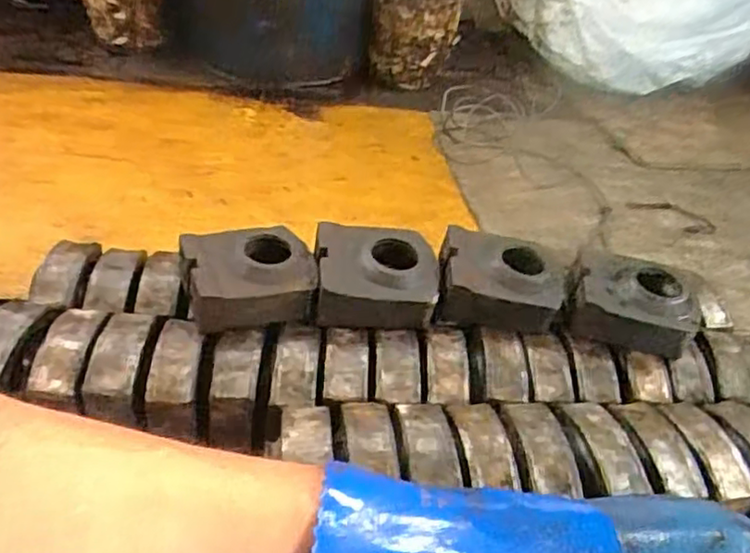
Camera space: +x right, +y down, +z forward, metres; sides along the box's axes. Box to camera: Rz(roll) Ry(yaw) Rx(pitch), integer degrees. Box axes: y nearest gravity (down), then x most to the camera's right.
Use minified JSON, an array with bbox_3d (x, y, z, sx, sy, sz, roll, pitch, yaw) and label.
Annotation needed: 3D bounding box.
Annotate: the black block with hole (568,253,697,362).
[{"bbox_3d":[0.408,0.040,1.050,0.185,0.067,0.161,15,38,10],"label":"black block with hole"}]

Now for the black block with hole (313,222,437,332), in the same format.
[{"bbox_3d":[0.001,0.001,1.026,0.180,0.082,0.148,5,38,-3],"label":"black block with hole"}]

